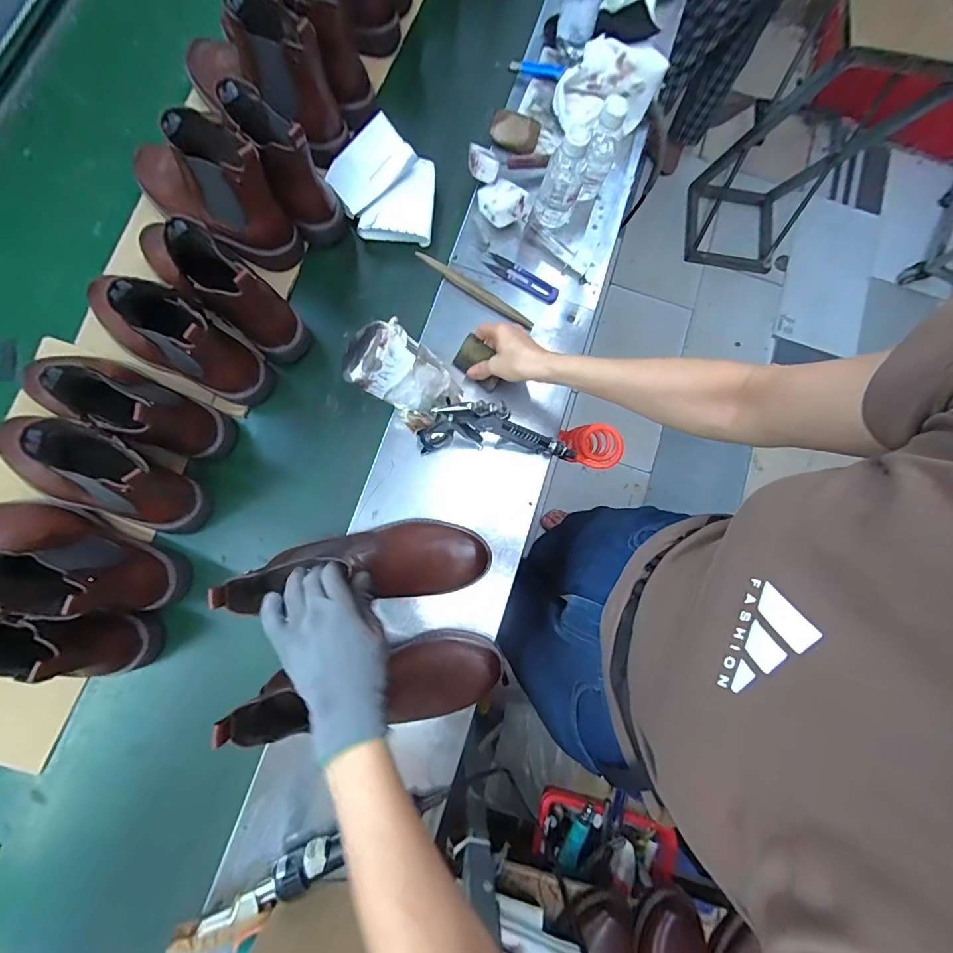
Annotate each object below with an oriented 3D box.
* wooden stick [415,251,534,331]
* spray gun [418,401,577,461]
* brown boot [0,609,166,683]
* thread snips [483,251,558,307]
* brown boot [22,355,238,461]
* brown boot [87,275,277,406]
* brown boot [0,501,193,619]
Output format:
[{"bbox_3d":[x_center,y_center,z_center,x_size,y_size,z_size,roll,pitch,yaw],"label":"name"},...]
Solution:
[{"bbox_3d":[-0.003,-0.269,0.626,0.191,0.023,0.017,32,81,3],"label":"wooden stick"},{"bbox_3d":[0.040,-0.050,0.556,0.205,0.099,0.046,9,80,-14],"label":"spray gun"},{"bbox_3d":[-0.538,0.177,0.490,0.268,0.145,0.090,5,80,-2],"label":"brown boot"},{"bbox_3d":[0.068,-0.294,0.643,0.117,0.008,0.032,32,81,3],"label":"thread snips"},{"bbox_3d":[-0.459,-0.110,0.532,0.265,0.158,0.080,25,80,1],"label":"brown boot"},{"bbox_3d":[-0.402,-0.192,0.558,0.245,0.186,0.090,24,80,1],"label":"brown boot"},{"bbox_3d":[-0.510,0.087,0.509,0.258,0.153,0.082,23,80,1],"label":"brown boot"}]

